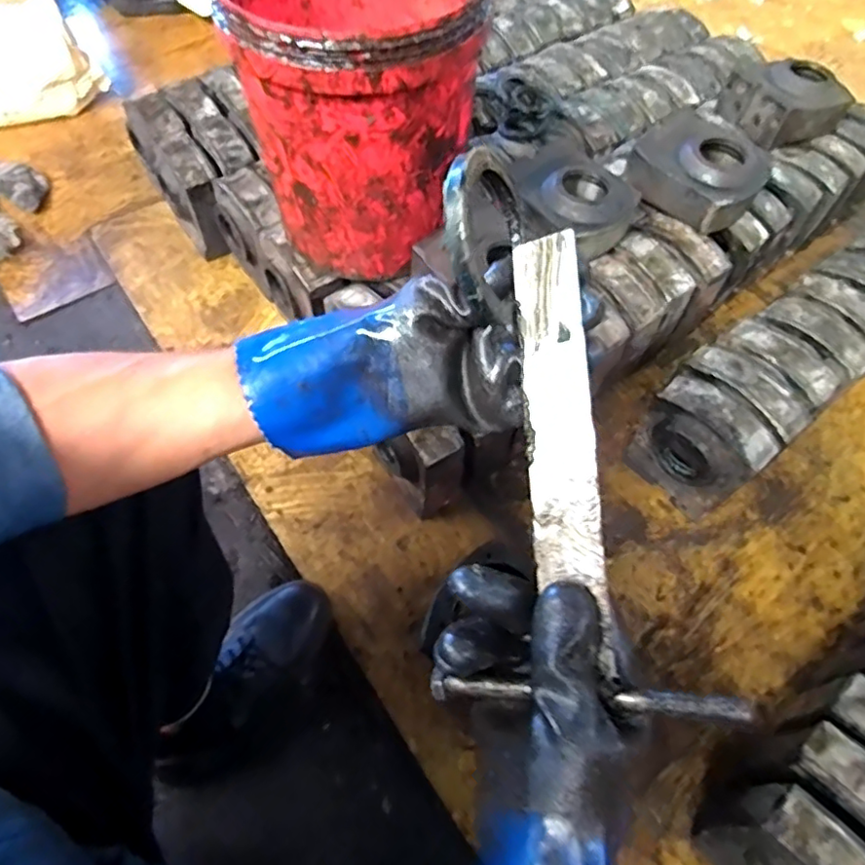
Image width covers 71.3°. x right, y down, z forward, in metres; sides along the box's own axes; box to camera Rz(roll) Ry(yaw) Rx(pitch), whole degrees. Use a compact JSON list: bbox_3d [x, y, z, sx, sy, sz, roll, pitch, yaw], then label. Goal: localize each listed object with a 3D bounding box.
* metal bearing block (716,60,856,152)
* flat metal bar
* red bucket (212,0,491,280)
[{"bbox_3d":[0.650,-0.609,1.122,0.175,0.089,0.158,-21,60,-14],"label":"metal bearing block"},{"bbox_3d":[0.065,-0.008,0.314,0.036,0.004,0.193,-9,79,30],"label":"flat metal bar"},{"bbox_3d":[-0.090,-0.433,0.808,0.297,0.316,0.319,1,58,-1],"label":"red bucket"}]

